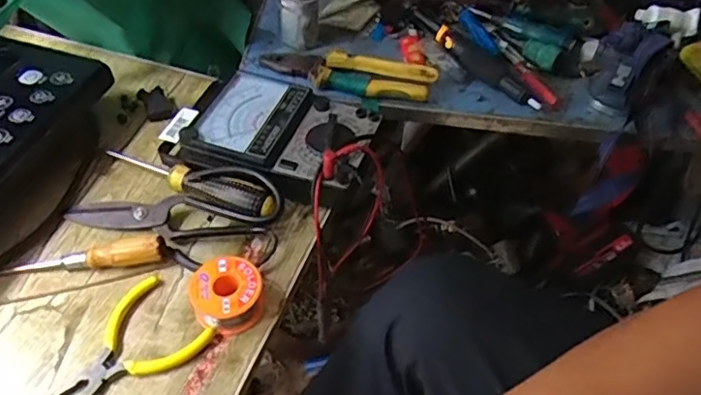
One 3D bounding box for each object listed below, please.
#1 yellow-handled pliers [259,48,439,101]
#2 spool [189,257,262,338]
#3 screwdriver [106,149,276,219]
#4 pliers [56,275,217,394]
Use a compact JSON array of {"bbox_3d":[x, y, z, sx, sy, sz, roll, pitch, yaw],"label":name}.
[{"bbox_3d":[-0.005,-0.142,0.663,0.194,0.025,0.046,14,49,8],"label":"yellow-handled pliers"},{"bbox_3d":[-0.096,0.076,0.458,0.053,0.029,0.051,2,49,-3],"label":"spool"},{"bbox_3d":[-0.146,-0.016,0.529,0.170,0.024,0.029,22,51,14],"label":"screwdriver"},{"bbox_3d":[-0.170,0.115,0.436,0.079,0.011,0.114,37,56,25],"label":"pliers"}]

